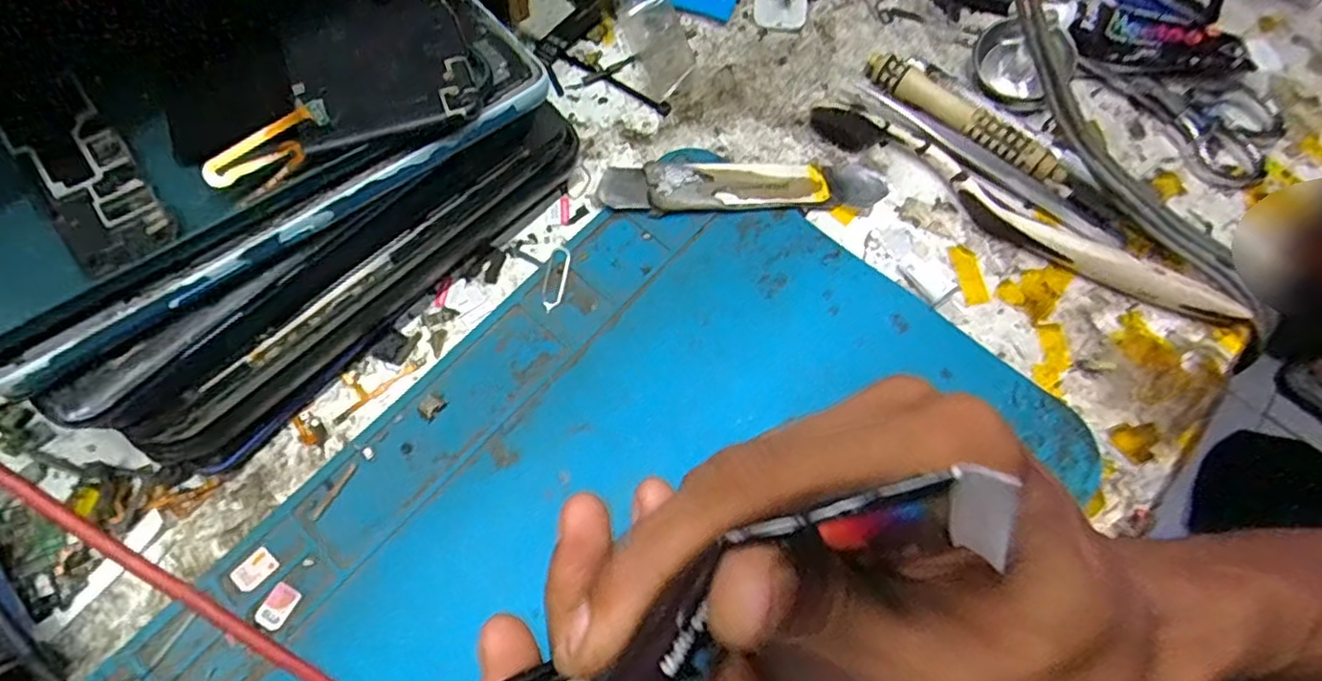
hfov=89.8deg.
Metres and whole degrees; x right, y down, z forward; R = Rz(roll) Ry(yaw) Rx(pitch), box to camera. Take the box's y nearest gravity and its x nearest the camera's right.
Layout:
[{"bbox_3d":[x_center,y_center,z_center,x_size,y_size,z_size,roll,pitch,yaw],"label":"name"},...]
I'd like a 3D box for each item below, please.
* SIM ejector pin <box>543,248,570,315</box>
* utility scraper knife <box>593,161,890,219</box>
[{"bbox_3d":[-0.039,-0.023,0.248,0.008,0.004,0.025,11,68,1],"label":"SIM ejector pin"},{"bbox_3d":[0.033,-0.062,0.265,0.113,0.007,0.022,-3,69,-4],"label":"utility scraper knife"}]

